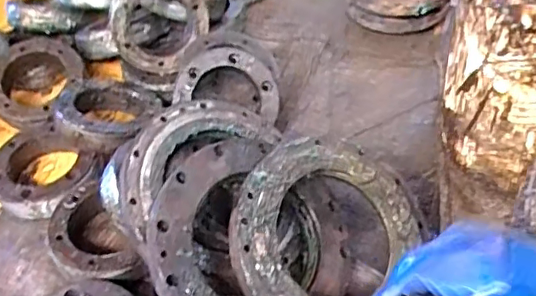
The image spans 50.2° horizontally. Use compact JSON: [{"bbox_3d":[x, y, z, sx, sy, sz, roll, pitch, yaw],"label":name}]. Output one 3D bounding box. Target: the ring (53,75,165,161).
[{"bbox_3d":[-0.248,-0.055,0.892,0.148,0.044,0.168,14,37,-2],"label":"ring"}]

